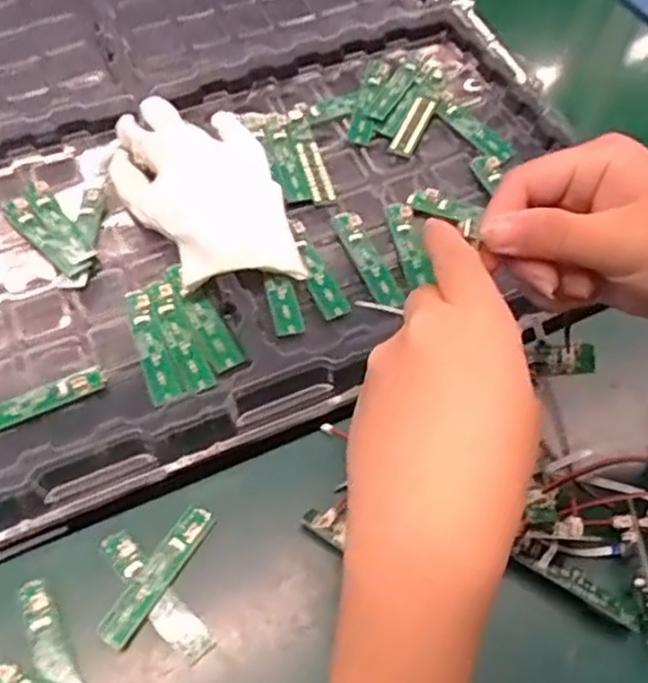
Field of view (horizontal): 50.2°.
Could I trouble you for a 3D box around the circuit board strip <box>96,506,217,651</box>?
[{"bbox_3d":[-0.093,0.131,0.388,0.018,0.007,0.084,35,67,3],"label":"circuit board strip"}]

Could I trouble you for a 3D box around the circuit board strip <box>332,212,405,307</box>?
[{"bbox_3d":[0.029,-0.056,0.465,0.017,0.009,0.079,-23,63,-13],"label":"circuit board strip"}]

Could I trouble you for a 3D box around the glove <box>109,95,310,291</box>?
[{"bbox_3d":[-0.083,-0.100,0.465,0.102,0.032,0.156,-16,62,-10],"label":"glove"}]

